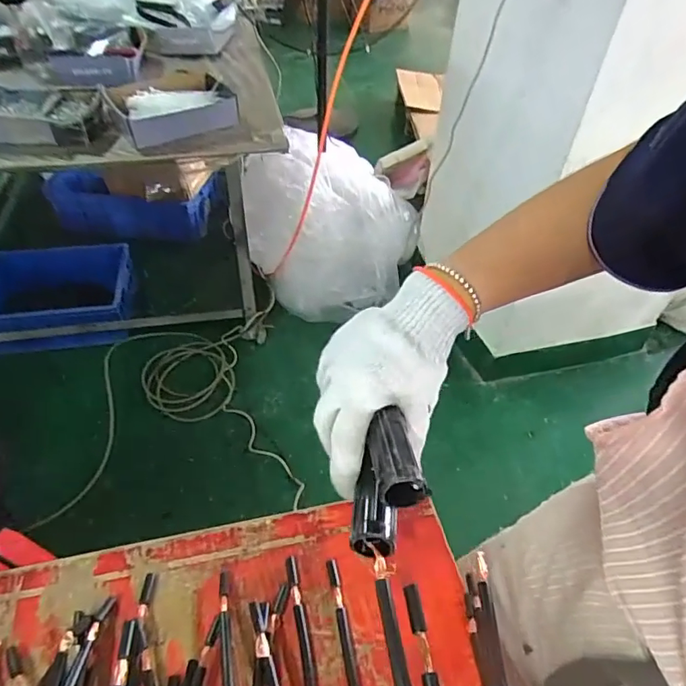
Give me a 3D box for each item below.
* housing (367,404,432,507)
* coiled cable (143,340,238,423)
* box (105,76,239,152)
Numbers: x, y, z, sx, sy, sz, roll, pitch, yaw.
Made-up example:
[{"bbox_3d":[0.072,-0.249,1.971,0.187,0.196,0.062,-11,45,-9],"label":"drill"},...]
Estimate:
[{"bbox_3d":[0.032,0.071,0.325,0.030,0.025,0.065,-3,39,-6],"label":"housing"},{"bbox_3d":[-0.478,0.108,1.583,0.273,0.027,0.308,-1,47,-4],"label":"coiled cable"},{"bbox_3d":[-0.377,-0.534,1.133,0.249,0.075,0.181,-23,52,-23],"label":"box"}]

